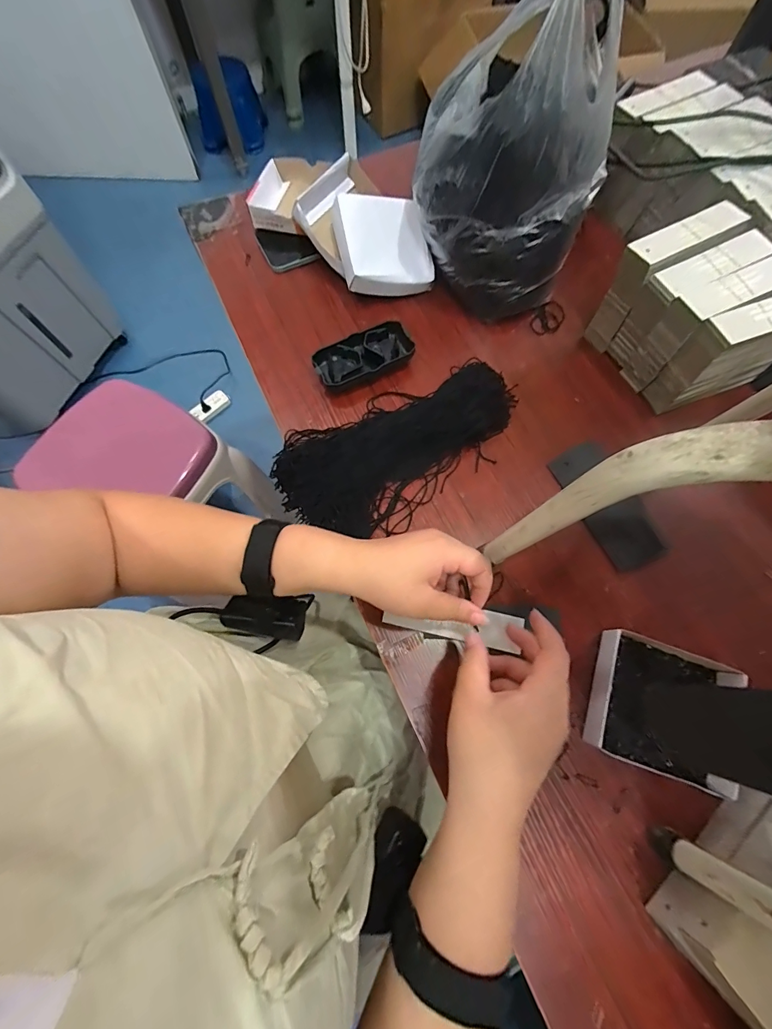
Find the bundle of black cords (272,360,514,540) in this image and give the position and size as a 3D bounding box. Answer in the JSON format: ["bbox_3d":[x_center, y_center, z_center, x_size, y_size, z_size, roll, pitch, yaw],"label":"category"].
[{"bbox_3d":[0.019,-0.071,0.406,0.260,0.038,0.136,-25,72,-8],"label":"bundle of black cords"}]

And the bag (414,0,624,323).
[{"bbox_3d":[0.122,-0.337,0.385,0.165,0.247,0.124,26,73,9],"label":"bag"}]

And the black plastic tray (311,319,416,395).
[{"bbox_3d":[-0.024,-0.174,0.445,0.109,0.025,0.050,-27,73,-9],"label":"black plastic tray"}]

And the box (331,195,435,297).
[{"bbox_3d":[-0.002,-0.315,0.466,0.105,0.027,0.099,-12,91,-24],"label":"box"}]

